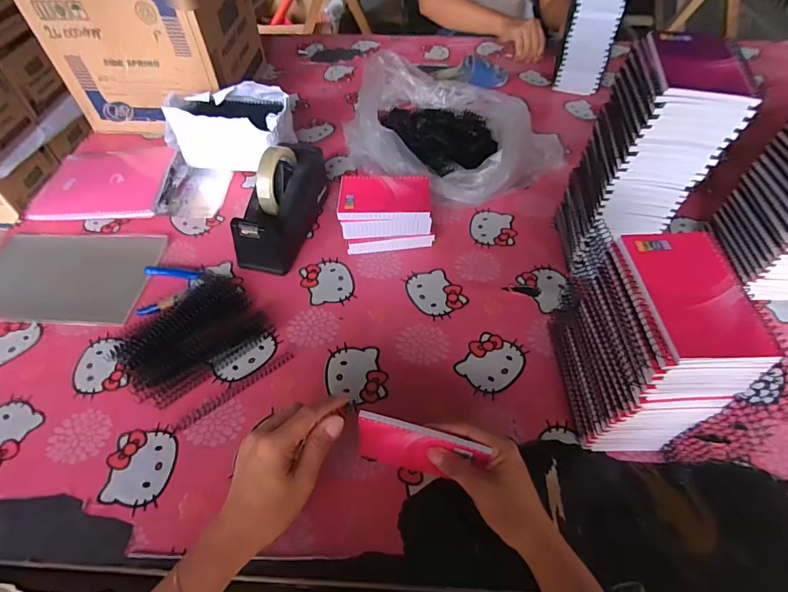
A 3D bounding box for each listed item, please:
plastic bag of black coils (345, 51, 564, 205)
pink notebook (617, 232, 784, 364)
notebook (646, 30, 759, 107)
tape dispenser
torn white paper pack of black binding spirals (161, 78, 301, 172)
[{"bbox_3d":[0.076,-0.292,0.752,0.262,0.101,0.352,-31,59,-21],"label":"plastic bag of black coils"},{"bbox_3d":[0.245,-0.004,0.351,0.080,0.014,0.121,-2,53,-1],"label":"pink notebook"},{"bbox_3d":[0.301,-0.228,0.416,0.086,0.012,0.137,14,54,10],"label":"notebook"},{"bbox_3d":[-0.166,-0.141,0.631,0.075,0.116,0.203,10,53,7],"label":"tape dispenser"},{"bbox_3d":[-0.289,-0.292,0.742,0.213,0.110,0.103,6,53,5],"label":"torn white paper pack of black binding spirals"}]

